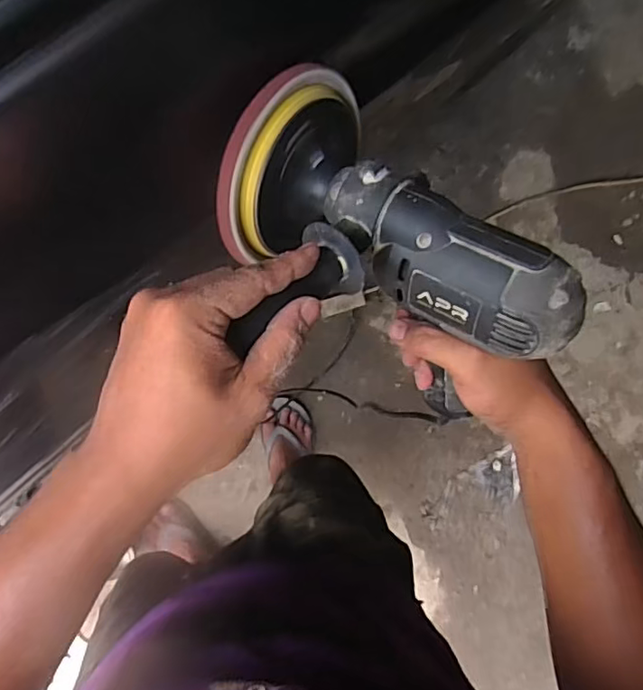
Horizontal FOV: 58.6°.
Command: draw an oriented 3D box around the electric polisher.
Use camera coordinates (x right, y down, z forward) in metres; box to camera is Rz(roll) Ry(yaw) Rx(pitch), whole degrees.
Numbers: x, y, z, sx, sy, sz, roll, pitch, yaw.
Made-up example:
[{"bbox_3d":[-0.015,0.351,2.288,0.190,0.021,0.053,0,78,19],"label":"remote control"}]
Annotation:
[{"bbox_3d":[0.041,-0.047,0.394,0.223,0.143,0.166,35,85,9],"label":"electric polisher"}]

